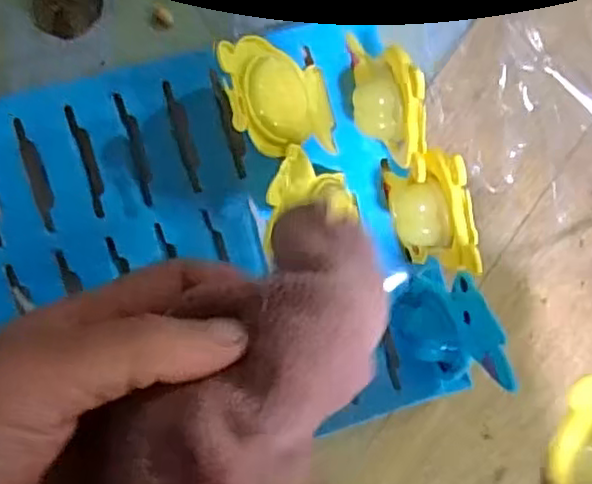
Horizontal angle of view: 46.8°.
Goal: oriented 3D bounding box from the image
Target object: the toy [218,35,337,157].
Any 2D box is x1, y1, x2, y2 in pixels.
[{"bbox_3d":[-0.010,-0.074,0.357,0.074,0.015,0.058,-14,93,-42],"label":"toy"}]

